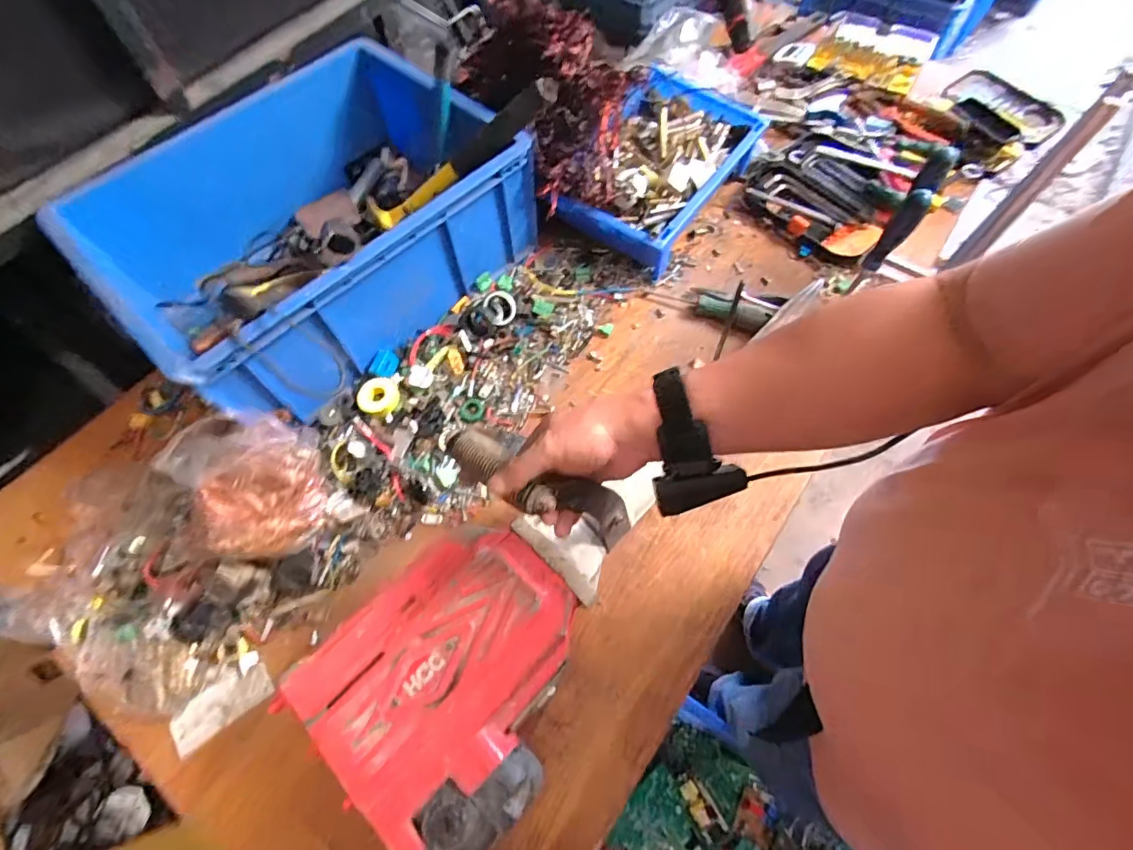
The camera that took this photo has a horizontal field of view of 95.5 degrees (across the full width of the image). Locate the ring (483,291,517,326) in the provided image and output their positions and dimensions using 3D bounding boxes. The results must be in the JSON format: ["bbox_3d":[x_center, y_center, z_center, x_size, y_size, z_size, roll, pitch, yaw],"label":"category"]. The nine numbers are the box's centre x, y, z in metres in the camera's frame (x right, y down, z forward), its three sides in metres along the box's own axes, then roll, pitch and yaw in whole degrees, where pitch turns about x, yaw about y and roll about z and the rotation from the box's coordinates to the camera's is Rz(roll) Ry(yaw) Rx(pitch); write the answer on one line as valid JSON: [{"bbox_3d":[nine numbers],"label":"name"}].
[{"bbox_3d":[-0.090,-0.161,0.707,0.046,0.007,0.044,1,86,-19],"label":"ring"}]

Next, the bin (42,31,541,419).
[{"bbox_3d":[-0.322,-0.267,0.684,0.369,0.194,0.476,38,70,20],"label":"bin"}]

